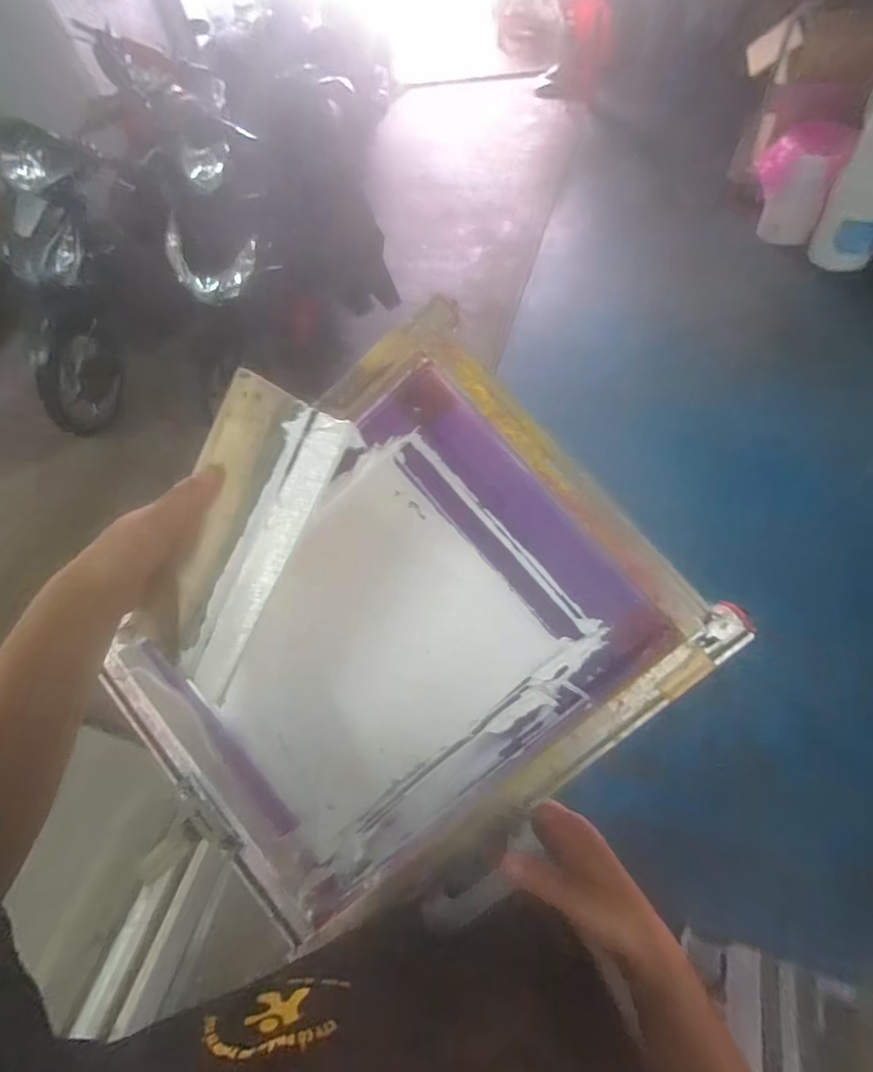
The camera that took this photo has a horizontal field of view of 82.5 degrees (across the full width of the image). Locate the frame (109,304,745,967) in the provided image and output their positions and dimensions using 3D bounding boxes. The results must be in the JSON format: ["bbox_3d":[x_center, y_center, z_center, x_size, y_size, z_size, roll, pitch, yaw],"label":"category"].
[{"bbox_3d":[-0.051,0.095,0.459,0.478,0.034,0.381,-42,82,8],"label":"frame"}]

